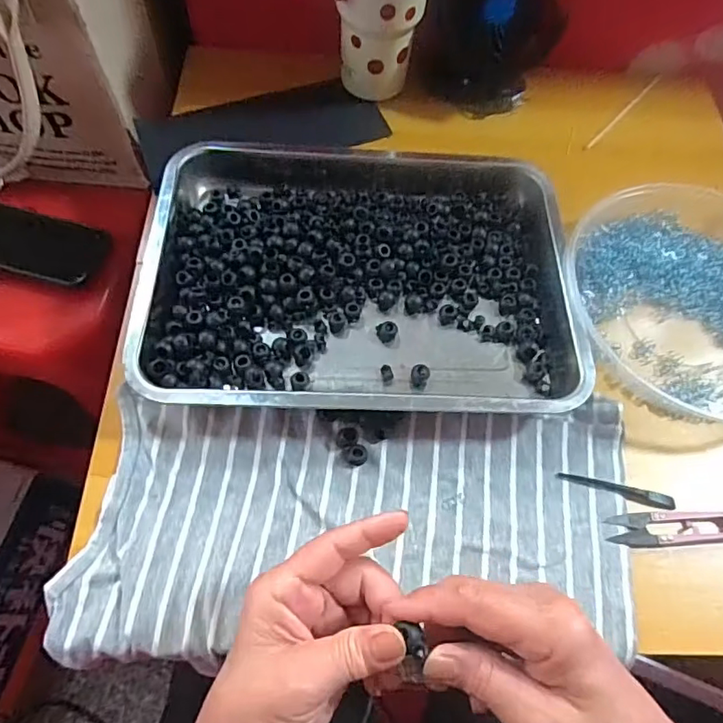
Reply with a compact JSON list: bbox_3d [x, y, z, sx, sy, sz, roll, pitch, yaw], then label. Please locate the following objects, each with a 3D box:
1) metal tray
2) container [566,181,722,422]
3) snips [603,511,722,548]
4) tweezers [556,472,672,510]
[{"bbox_3d":[0.001,-0.088,0.462,0.340,0.041,0.283,3,65,-2],"label":"metal tray"},{"bbox_3d":[0.294,-0.063,0.468,0.227,0.038,0.222,1,65,-3],"label":"container"},{"bbox_3d":[0.229,0.121,0.394,0.098,0.010,0.024,-1,65,-4],"label":"snips"},{"bbox_3d":[0.192,0.096,0.406,0.088,0.004,0.014,12,65,2],"label":"tweezers"}]

